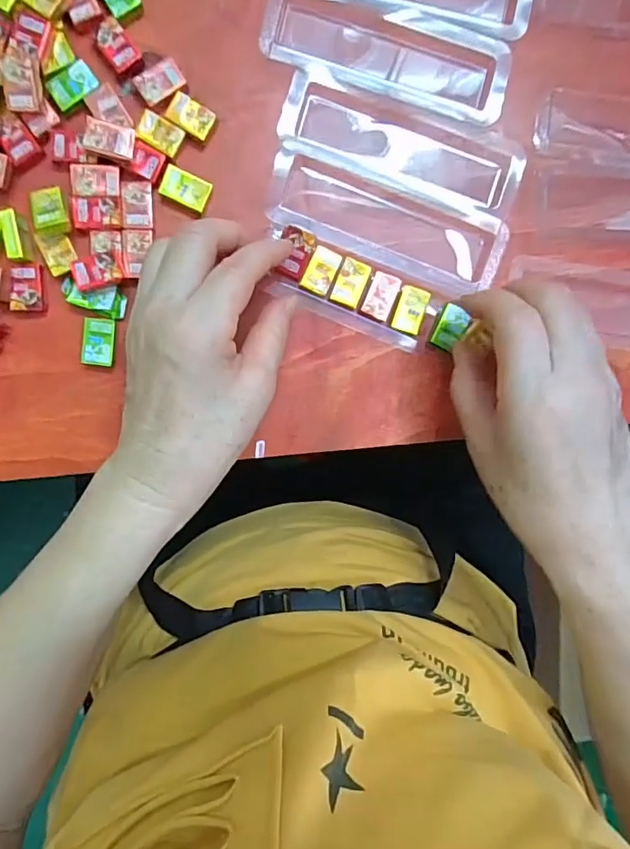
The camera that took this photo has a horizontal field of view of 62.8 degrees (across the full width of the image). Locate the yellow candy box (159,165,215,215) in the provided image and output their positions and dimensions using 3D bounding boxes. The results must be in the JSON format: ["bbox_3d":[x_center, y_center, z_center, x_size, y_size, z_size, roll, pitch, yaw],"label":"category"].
[{"bbox_3d":[-0.071,-0.129,0.283,0.026,0.004,0.019,23,91,-8],"label":"yellow candy box"}]

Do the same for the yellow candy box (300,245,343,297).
[{"bbox_3d":[0.004,-0.087,0.293,0.016,0.004,0.026,25,91,-8],"label":"yellow candy box"}]

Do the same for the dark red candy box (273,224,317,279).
[{"bbox_3d":[-0.011,-0.095,0.288,0.018,0.011,0.025,20,92,-7],"label":"dark red candy box"}]

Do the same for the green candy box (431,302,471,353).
[{"bbox_3d":[0.079,-0.056,0.304,0.016,0.006,0.023,28,90,-8],"label":"green candy box"}]

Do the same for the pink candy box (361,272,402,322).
[{"bbox_3d":[0.039,-0.074,0.299,0.017,0.004,0.026,21,91,-8],"label":"pink candy box"}]

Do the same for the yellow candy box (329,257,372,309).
[{"bbox_3d":[0.021,-0.081,0.296,0.018,0.004,0.026,21,91,-8],"label":"yellow candy box"}]

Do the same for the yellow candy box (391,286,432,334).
[{"bbox_3d":[0.056,-0.067,0.301,0.018,0.007,0.026,16,92,-7],"label":"yellow candy box"}]

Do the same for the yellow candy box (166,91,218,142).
[{"bbox_3d":[-0.067,-0.167,0.282,0.024,0.008,0.016,25,91,-8],"label":"yellow candy box"}]

